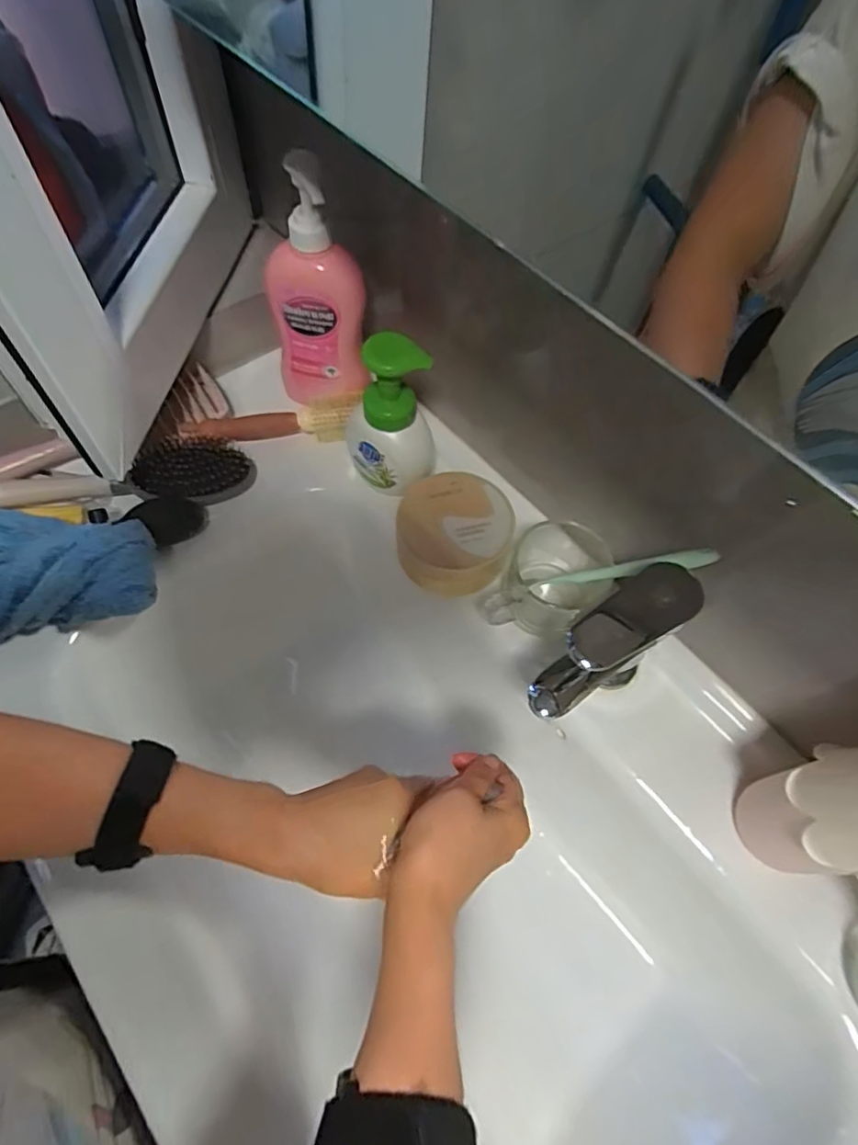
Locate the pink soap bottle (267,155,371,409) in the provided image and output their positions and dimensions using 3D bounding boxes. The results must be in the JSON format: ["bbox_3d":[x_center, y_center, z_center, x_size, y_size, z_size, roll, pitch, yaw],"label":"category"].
[{"bbox_3d":[-0.104,-0.241,0.537,0.086,0.234,0.056,-5,62,-6],"label":"pink soap bottle"}]

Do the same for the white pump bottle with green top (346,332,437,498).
[{"bbox_3d":[-0.035,-0.132,0.513,0.077,0.154,0.059,-2,62,-5],"label":"white pump bottle with green top"}]

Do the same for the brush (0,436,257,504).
[{"bbox_3d":[-0.284,-0.076,0.552,0.227,0.056,0.067,-20,65,-14],"label":"brush"}]

